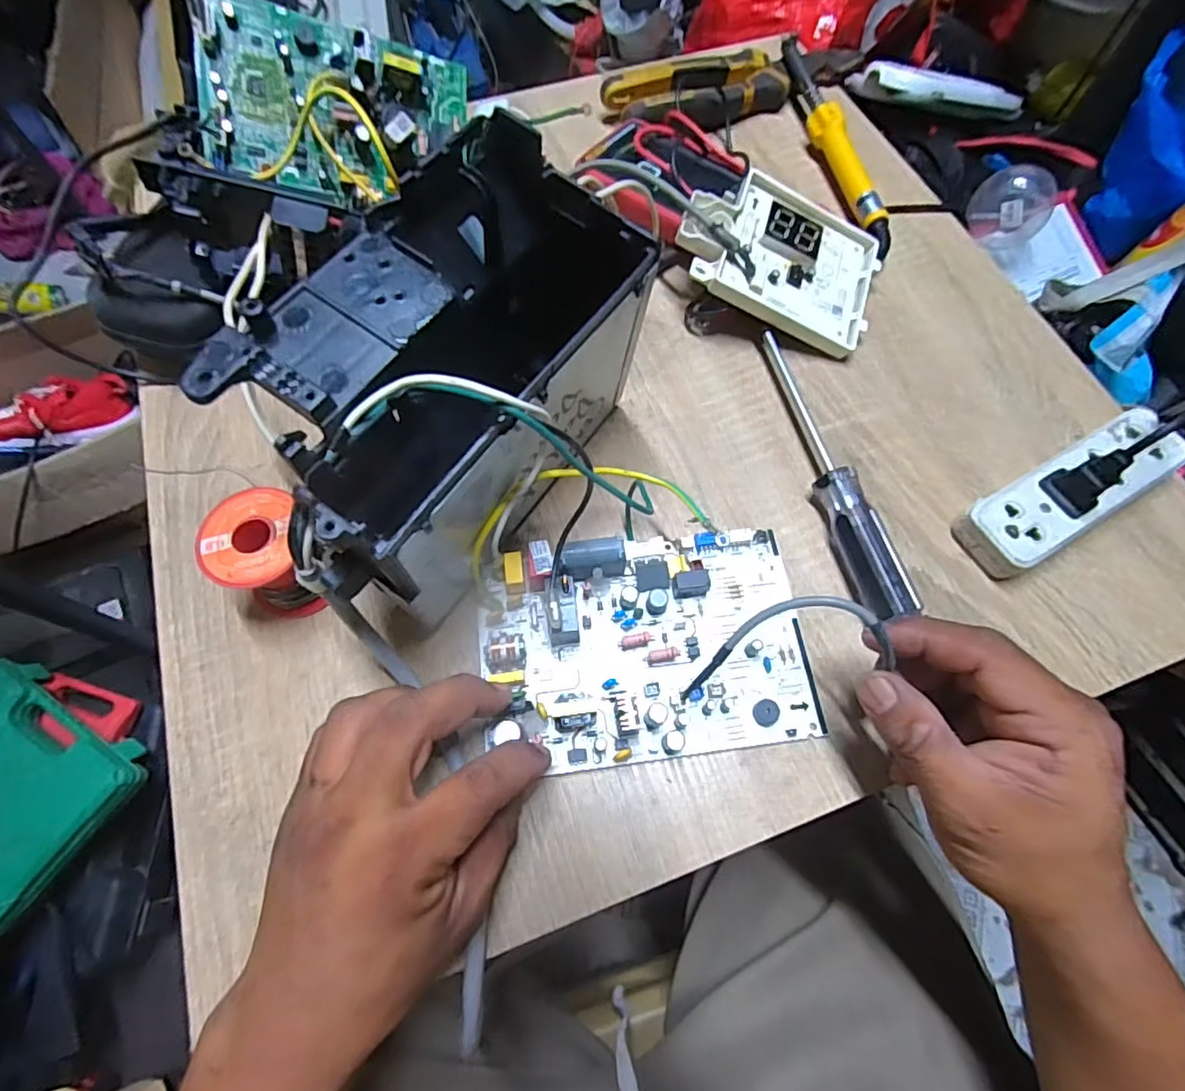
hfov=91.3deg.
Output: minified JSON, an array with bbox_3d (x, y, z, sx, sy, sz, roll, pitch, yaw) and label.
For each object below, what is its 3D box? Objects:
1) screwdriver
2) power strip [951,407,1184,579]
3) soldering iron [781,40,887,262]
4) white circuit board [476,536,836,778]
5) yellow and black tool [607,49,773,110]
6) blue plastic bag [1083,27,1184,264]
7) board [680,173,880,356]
[{"bbox_3d":[0.138,-0.047,0.346,0.027,0.022,0.191,-14,68,-5],"label":"screwdriver"},{"bbox_3d":[0.279,-0.032,0.339,0.140,0.031,0.046,-28,70,-11],"label":"power strip"},{"bbox_3d":[0.188,-0.313,0.454,0.031,0.032,0.226,-6,67,-2],"label":"soldering iron"},{"bbox_3d":[0.029,0.050,0.301,0.167,0.030,0.114,-7,67,-2],"label":"white circuit board"},{"bbox_3d":[0.077,-0.386,0.479,0.146,0.019,0.026,-19,68,-7],"label":"yellow and black tool"},{"bbox_3d":[0.765,-0.531,0.767,0.130,0.189,0.173,-14,68,-5],"label":"blue plastic bag"},{"bbox_3d":[0.125,-0.192,0.383,0.136,0.013,0.095,21,78,-11],"label":"board"}]

